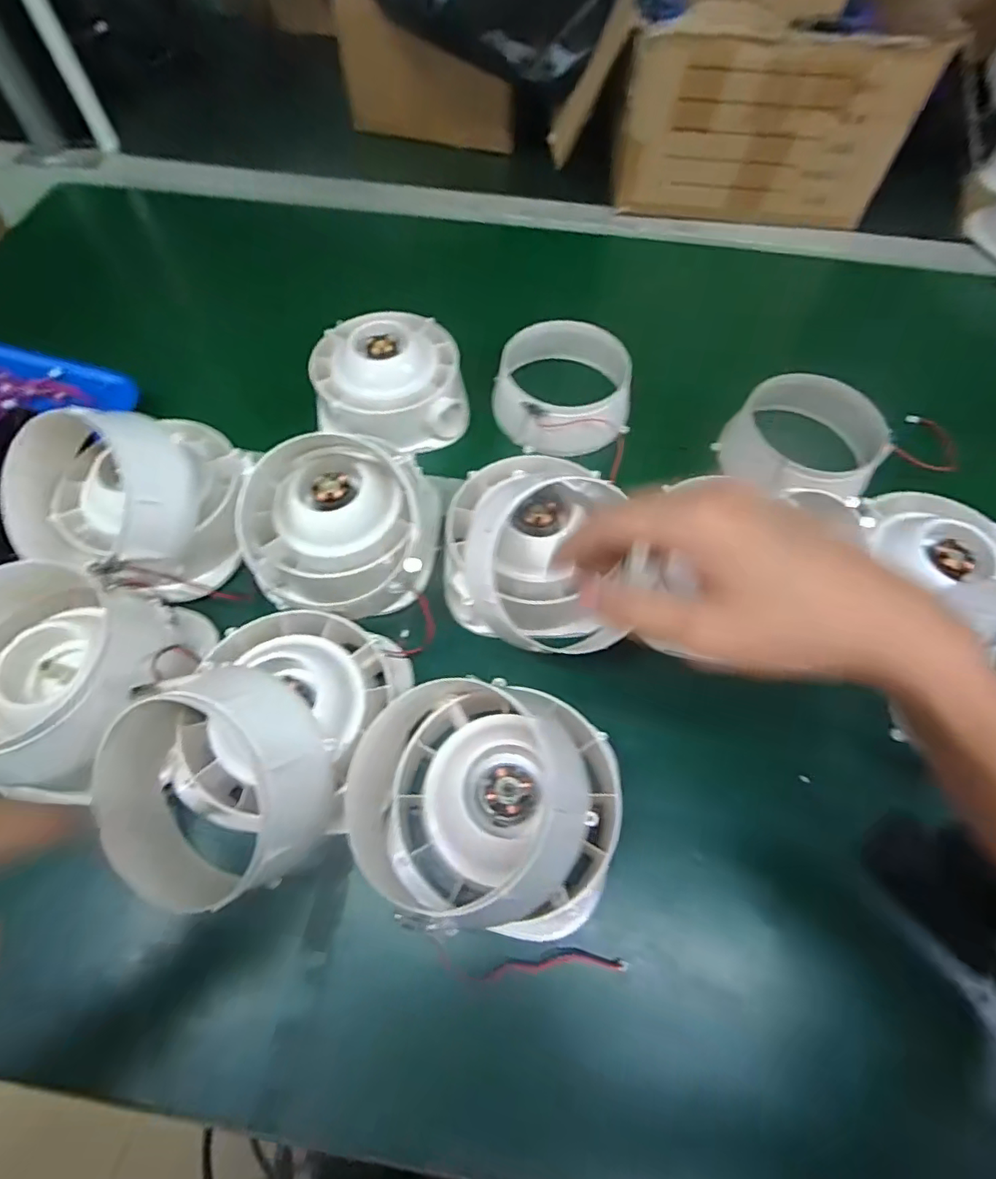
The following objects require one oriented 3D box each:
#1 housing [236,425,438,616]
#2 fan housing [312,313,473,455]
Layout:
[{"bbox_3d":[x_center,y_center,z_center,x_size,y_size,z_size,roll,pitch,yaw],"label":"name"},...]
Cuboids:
[{"bbox_3d":[-0.114,-0.042,0.415,0.125,0.073,0.130,0,62,0],"label":"housing"},{"bbox_3d":[-0.097,-0.186,0.509,0.128,0.067,0.123,-9,62,-5],"label":"fan housing"}]

